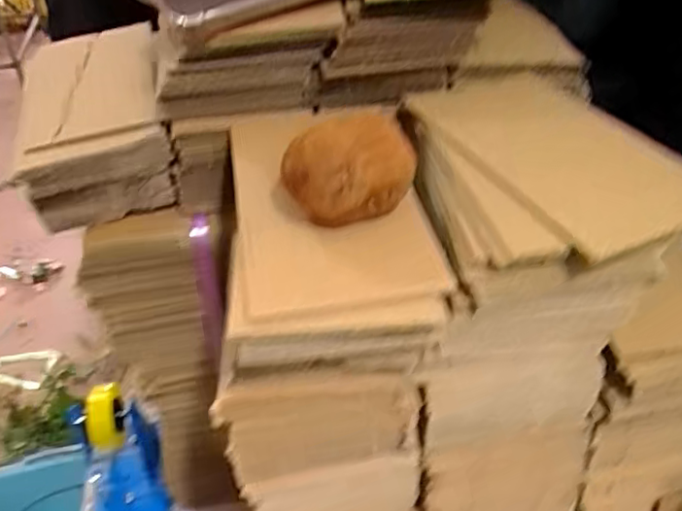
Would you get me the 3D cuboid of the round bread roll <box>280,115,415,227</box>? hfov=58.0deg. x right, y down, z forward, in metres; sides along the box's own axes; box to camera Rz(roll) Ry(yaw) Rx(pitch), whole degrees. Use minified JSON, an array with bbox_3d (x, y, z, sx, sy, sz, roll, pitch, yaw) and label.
[{"bbox_3d":[0.004,-0.035,0.251,0.048,0.040,0.029,-18,43,-16],"label":"round bread roll"}]

